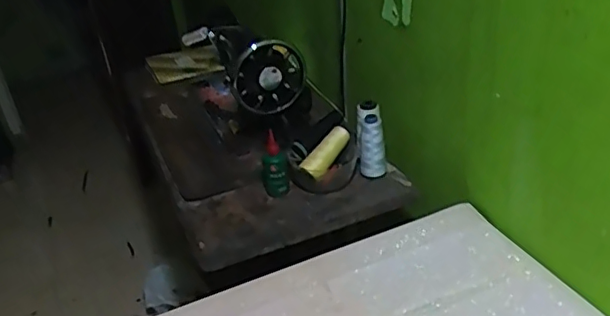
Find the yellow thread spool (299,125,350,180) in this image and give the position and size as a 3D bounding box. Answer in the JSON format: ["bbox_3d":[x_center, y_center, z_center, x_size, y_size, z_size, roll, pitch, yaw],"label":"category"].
[{"bbox_3d":[0.041,-0.013,1.041,0.037,0.036,0.120,21,60,38],"label":"yellow thread spool"}]

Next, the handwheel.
[{"bbox_3d":[-0.064,-0.148,1.073,0.134,0.131,0.034,-16,31,-22],"label":"handwheel"}]

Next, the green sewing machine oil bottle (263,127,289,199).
[{"bbox_3d":[-0.052,0.013,1.011,0.044,0.102,0.038,-7,31,-1],"label":"green sewing machine oil bottle"}]

